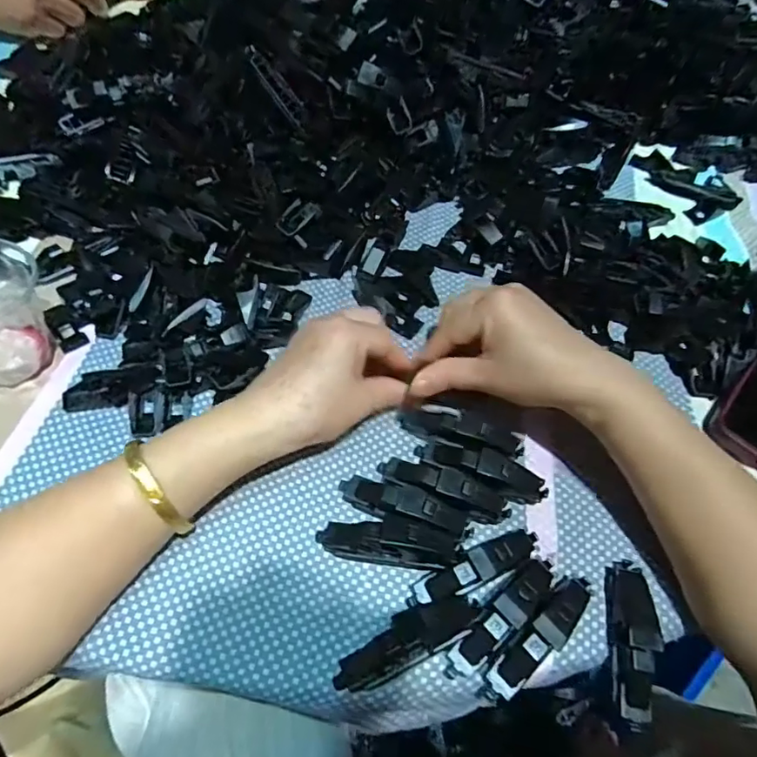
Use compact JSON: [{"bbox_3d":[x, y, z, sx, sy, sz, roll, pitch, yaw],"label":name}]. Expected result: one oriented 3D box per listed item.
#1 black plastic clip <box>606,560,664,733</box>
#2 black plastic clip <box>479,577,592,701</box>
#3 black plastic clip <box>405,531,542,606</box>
[{"bbox_3d":[0.135,0.137,0.283,0.020,0.020,0.079,9,57,2],"label":"black plastic clip"},{"bbox_3d":[0.085,0.134,0.280,0.018,0.024,0.080,41,64,21],"label":"black plastic clip"},{"bbox_3d":[0.055,0.106,0.295,0.079,0.024,0.020,-19,60,-14],"label":"black plastic clip"}]

